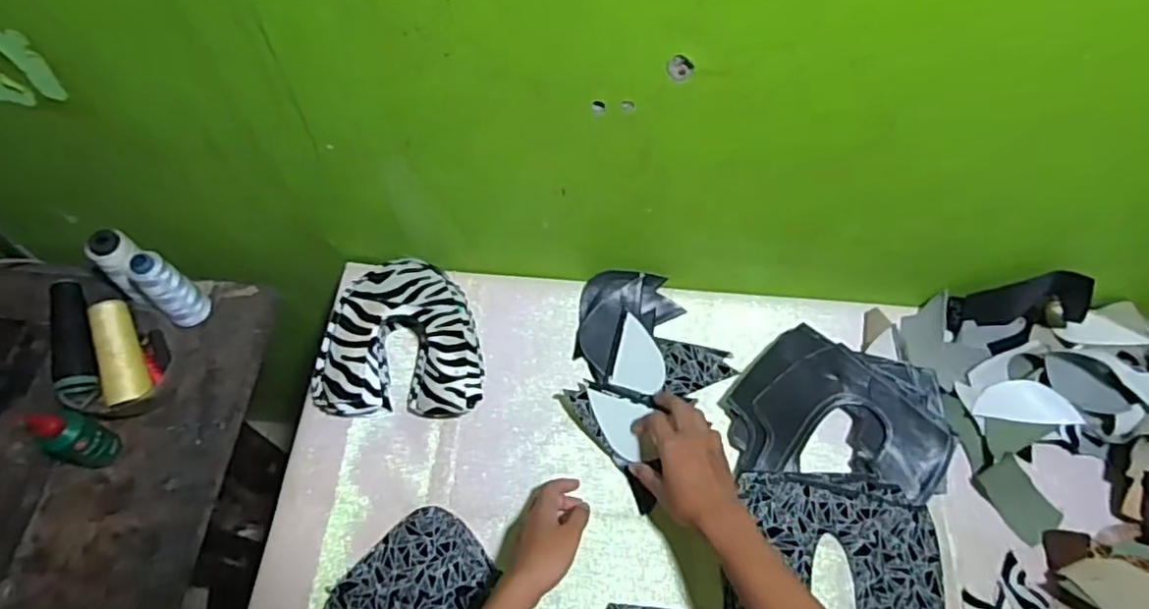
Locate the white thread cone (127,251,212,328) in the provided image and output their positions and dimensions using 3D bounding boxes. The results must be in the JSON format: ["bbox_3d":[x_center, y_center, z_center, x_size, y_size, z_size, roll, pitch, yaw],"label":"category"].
[{"bbox_3d":[-0.449,-0.020,0.732,0.038,0.118,0.043,40,68,18],"label":"white thread cone"}]

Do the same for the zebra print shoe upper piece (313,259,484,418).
[{"bbox_3d":[-0.190,0.032,0.733,0.177,0.074,0.184,0,62,-1],"label":"zebra print shoe upper piece"}]

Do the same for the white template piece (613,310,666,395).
[{"bbox_3d":[0.076,0.057,0.743,0.055,0.005,0.084,11,70,8],"label":"white template piece"}]

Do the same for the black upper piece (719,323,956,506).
[{"bbox_3d":[0.280,0.115,0.701,0.219,0.021,0.162,17,63,7],"label":"black upper piece"}]

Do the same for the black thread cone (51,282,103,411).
[{"bbox_3d":[-0.513,0.040,0.680,0.034,0.036,0.132,-10,85,-7],"label":"black thread cone"}]

